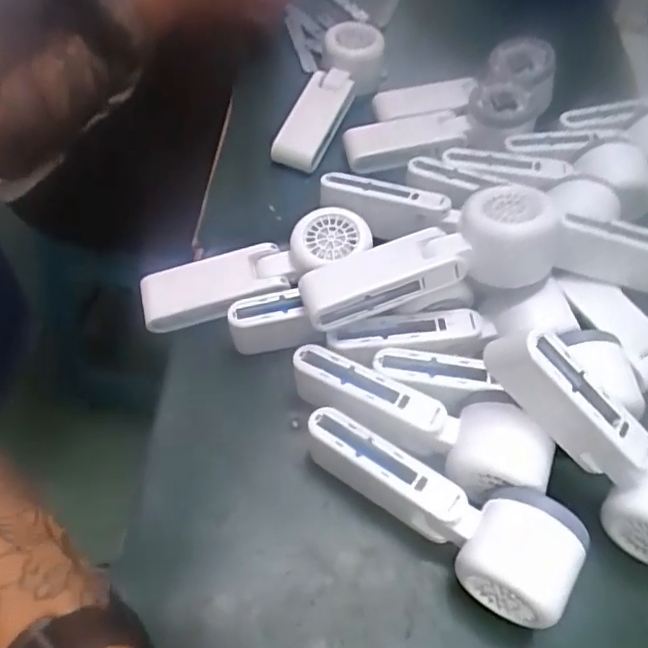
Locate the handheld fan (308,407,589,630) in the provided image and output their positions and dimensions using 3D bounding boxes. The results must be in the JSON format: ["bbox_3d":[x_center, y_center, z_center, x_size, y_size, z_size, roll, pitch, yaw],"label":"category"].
[{"bbox_3d":[0.060,0.105,0.366,0.164,0.051,0.058,27,57,14],"label":"handheld fan"}]

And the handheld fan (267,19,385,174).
[{"bbox_3d":[0.006,-0.201,0.565,0.043,0.043,0.146,26,75,14],"label":"handheld fan"}]

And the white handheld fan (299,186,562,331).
[{"bbox_3d":[0.067,-0.041,0.418,0.166,0.044,0.057,-18,56,5],"label":"white handheld fan"}]

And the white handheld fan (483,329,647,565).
[{"bbox_3d":[0.154,0.064,0.357,0.171,0.048,0.050,46,60,-6],"label":"white handheld fan"}]

